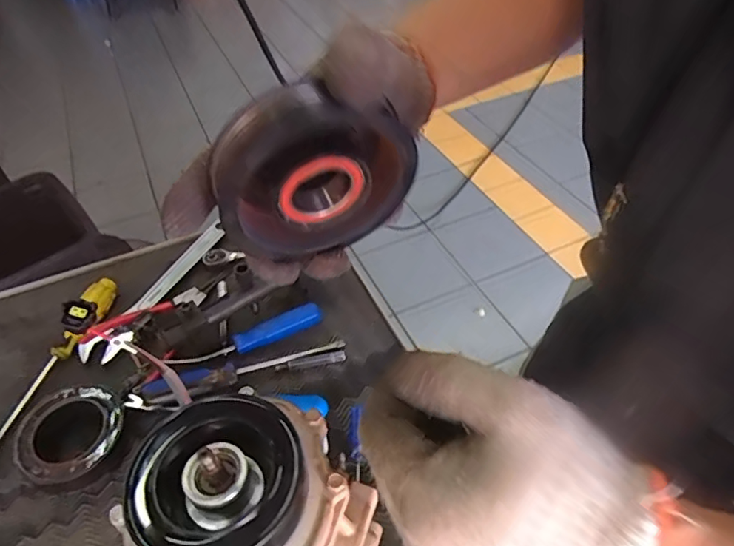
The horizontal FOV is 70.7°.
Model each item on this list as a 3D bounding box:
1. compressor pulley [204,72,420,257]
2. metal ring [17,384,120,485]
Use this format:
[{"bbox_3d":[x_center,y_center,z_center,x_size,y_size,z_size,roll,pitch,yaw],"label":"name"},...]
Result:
[{"bbox_3d":[-0.029,-0.055,0.295,0.110,0.105,0.030,-17,47,-15],"label":"compressor pulley"},{"bbox_3d":[-0.275,0.150,0.485,0.092,0.034,0.090,-2,45,2],"label":"metal ring"}]

